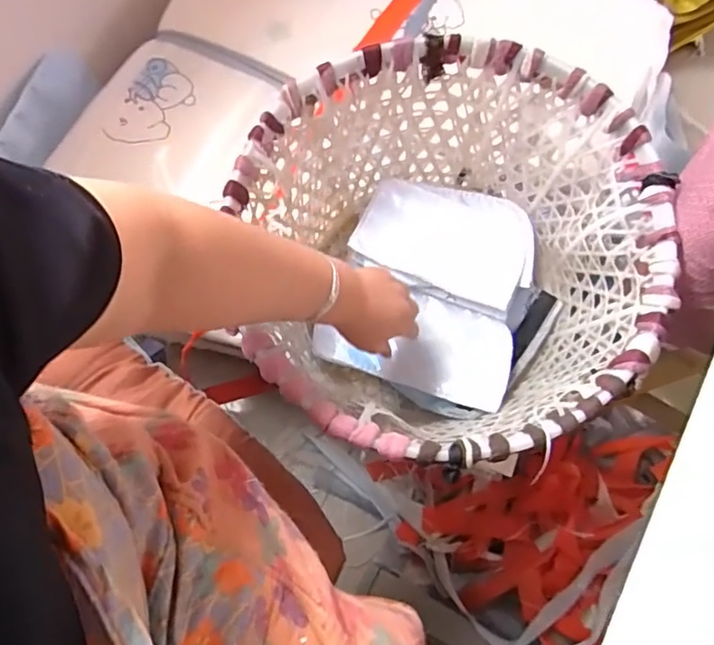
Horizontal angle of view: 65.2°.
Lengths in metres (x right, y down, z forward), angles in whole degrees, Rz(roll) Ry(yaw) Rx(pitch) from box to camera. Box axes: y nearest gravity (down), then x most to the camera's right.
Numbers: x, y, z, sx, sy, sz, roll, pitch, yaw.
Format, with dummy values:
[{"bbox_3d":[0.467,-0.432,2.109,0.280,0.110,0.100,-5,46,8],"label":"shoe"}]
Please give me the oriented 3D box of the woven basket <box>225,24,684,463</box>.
[{"bbox_3d":[0.093,-0.056,0.606,0.383,0.218,0.397,-8,73,-2],"label":"woven basket"}]

